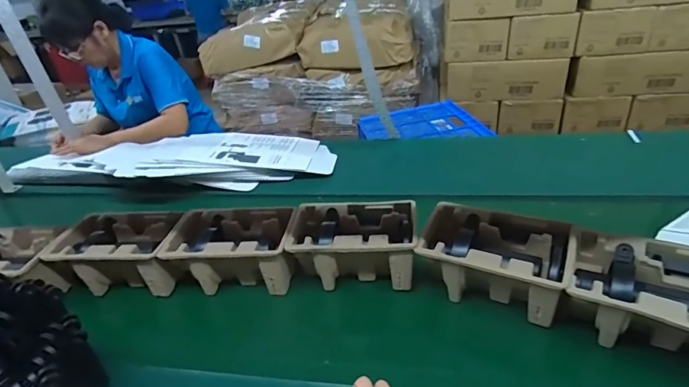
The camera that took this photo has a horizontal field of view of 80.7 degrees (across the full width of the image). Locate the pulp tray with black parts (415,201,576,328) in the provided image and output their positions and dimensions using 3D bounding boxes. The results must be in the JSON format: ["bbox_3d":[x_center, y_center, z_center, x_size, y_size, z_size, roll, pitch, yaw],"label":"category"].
[{"bbox_3d":[0.241,0.106,0.663,0.220,0.103,0.132,14,37,28],"label":"pulp tray with black parts"}]

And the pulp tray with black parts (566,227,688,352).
[{"bbox_3d":[0.428,0.146,0.562,0.210,0.108,0.143,14,38,29],"label":"pulp tray with black parts"}]

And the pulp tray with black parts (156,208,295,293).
[{"bbox_3d":[-0.206,0.104,0.769,0.225,0.098,0.145,-2,33,7],"label":"pulp tray with black parts"}]

